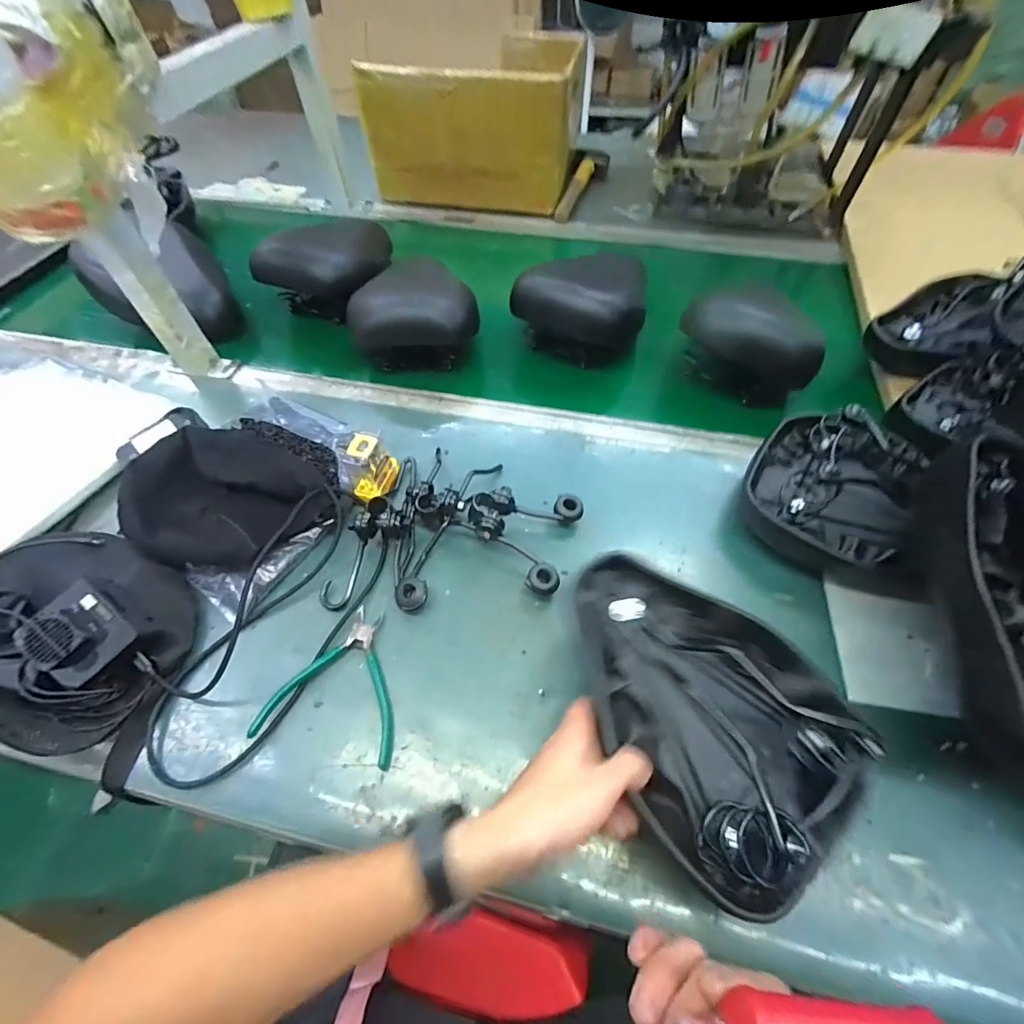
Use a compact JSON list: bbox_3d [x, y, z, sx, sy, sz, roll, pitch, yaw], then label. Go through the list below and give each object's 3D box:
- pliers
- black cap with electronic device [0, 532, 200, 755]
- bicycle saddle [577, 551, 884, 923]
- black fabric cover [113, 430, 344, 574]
[{"bbox_3d":[-0.165,0.164,0.463,0.133,0.011,0.136,9,58,6],"label":"pliers"},{"bbox_3d":[-0.445,0.112,0.461,0.230,0.074,0.186,18,59,12],"label":"black cap with electronic device"},{"bbox_3d":[0.152,0.140,0.363,0.172,0.076,0.249,-27,61,-16],"label":"bicycle saddle"},{"bbox_3d":[-0.319,-0.016,0.539,0.222,0.059,0.157,6,58,4],"label":"black fabric cover"}]

